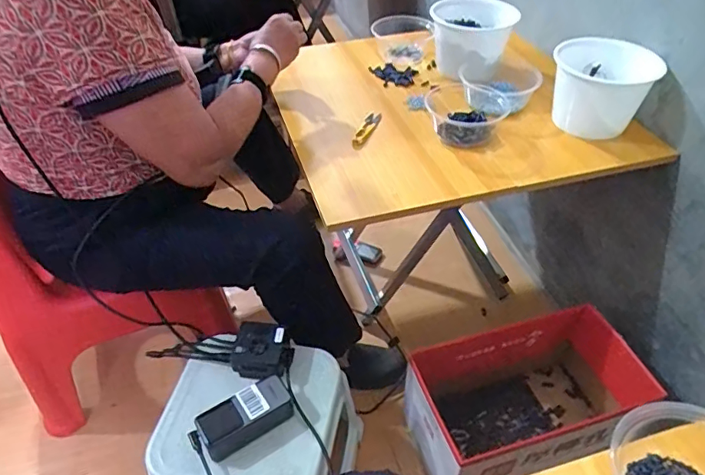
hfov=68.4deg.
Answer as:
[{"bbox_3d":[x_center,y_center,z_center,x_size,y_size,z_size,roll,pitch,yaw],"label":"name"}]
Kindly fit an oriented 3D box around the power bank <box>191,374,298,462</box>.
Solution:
[{"bbox_3d":[-0.155,0.263,0.755,0.131,0.056,0.062,-25,49,-23],"label":"power bank"}]

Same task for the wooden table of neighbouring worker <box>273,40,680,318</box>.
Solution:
[{"bbox_3d":[0.154,-0.089,1.177,0.577,0.536,0.738,-14,46,-14],"label":"wooden table of neighbouring worker"}]

